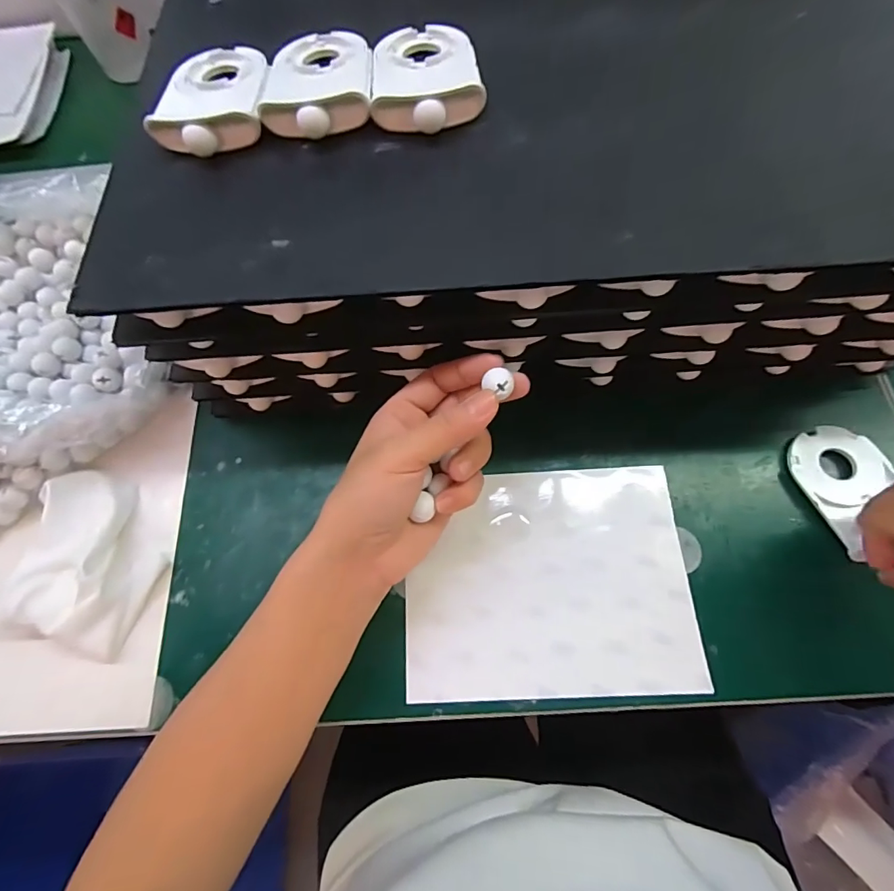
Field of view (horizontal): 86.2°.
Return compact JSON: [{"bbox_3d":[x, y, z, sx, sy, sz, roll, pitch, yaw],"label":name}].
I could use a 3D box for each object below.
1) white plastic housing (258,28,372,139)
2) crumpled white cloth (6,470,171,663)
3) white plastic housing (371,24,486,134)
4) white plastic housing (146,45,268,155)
[{"bbox_3d":[-0.071,-0.204,0.263,0.058,0.016,0.090,-5,69,2],"label":"white plastic housing"},{"bbox_3d":[-0.228,0.070,0.304,0.085,0.028,0.097,16,71,10],"label":"crumpled white cloth"},{"bbox_3d":[-0.011,-0.204,0.257,0.057,0.015,0.083,-3,69,3],"label":"white plastic housing"},{"bbox_3d":[-0.128,-0.195,0.266,0.057,0.017,0.088,0,69,4],"label":"white plastic housing"}]

